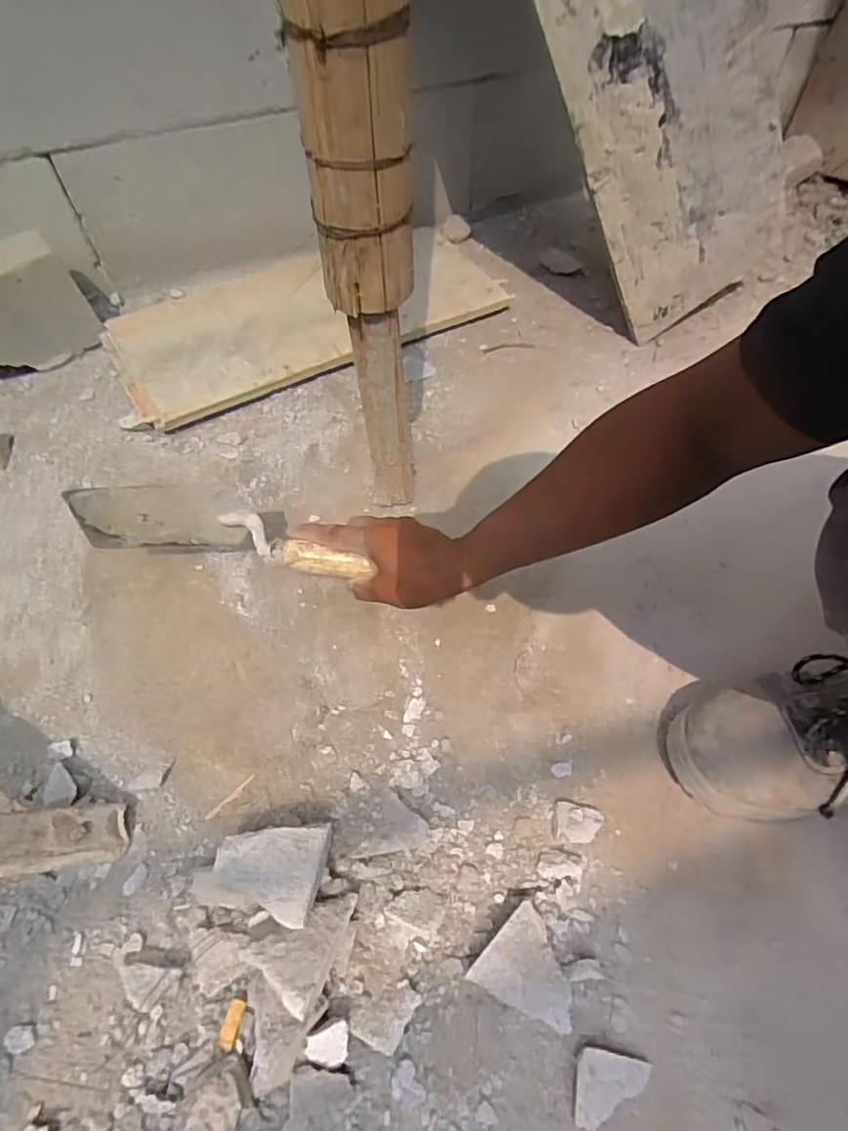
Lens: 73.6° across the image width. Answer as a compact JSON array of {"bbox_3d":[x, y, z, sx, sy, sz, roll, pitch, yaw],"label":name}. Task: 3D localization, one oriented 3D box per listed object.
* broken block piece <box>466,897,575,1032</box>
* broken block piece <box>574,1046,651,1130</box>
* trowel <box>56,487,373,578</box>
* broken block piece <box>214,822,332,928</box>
[{"bbox_3d":[0.073,0.270,0.390,0.066,0.027,0.057,20,58,16],"label":"broken block piece"},{"bbox_3d":[0.118,0.330,0.355,0.045,0.014,0.040,9,56,9],"label":"broken block piece"},{"bbox_3d":[-0.175,-0.030,0.504,0.244,0.089,0.041,11,56,1],"label":"trowel"},{"bbox_3d":[-0.106,0.204,0.388,0.072,0.007,0.059,8,56,7],"label":"broken block piece"}]

